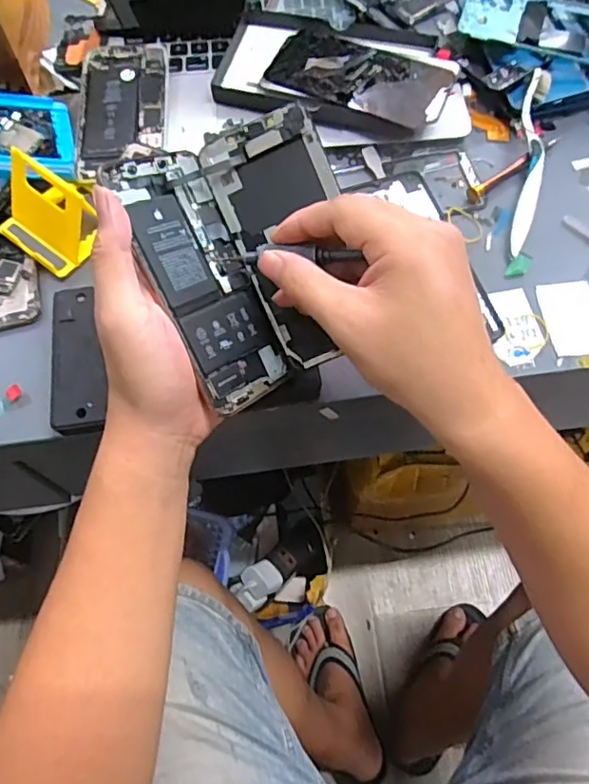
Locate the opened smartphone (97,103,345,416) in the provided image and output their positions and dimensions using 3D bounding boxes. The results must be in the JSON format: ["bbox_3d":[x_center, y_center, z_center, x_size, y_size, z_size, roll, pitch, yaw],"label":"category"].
[{"bbox_3d":[-0.025,-0.083,0.352,0.125,0.030,0.153,-30,103,-18],"label":"opened smartphone"}]

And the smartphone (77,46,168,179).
[{"bbox_3d":[-0.147,-0.247,0.489,0.072,0.006,0.146,-4,70,-2],"label":"smartphone"}]

